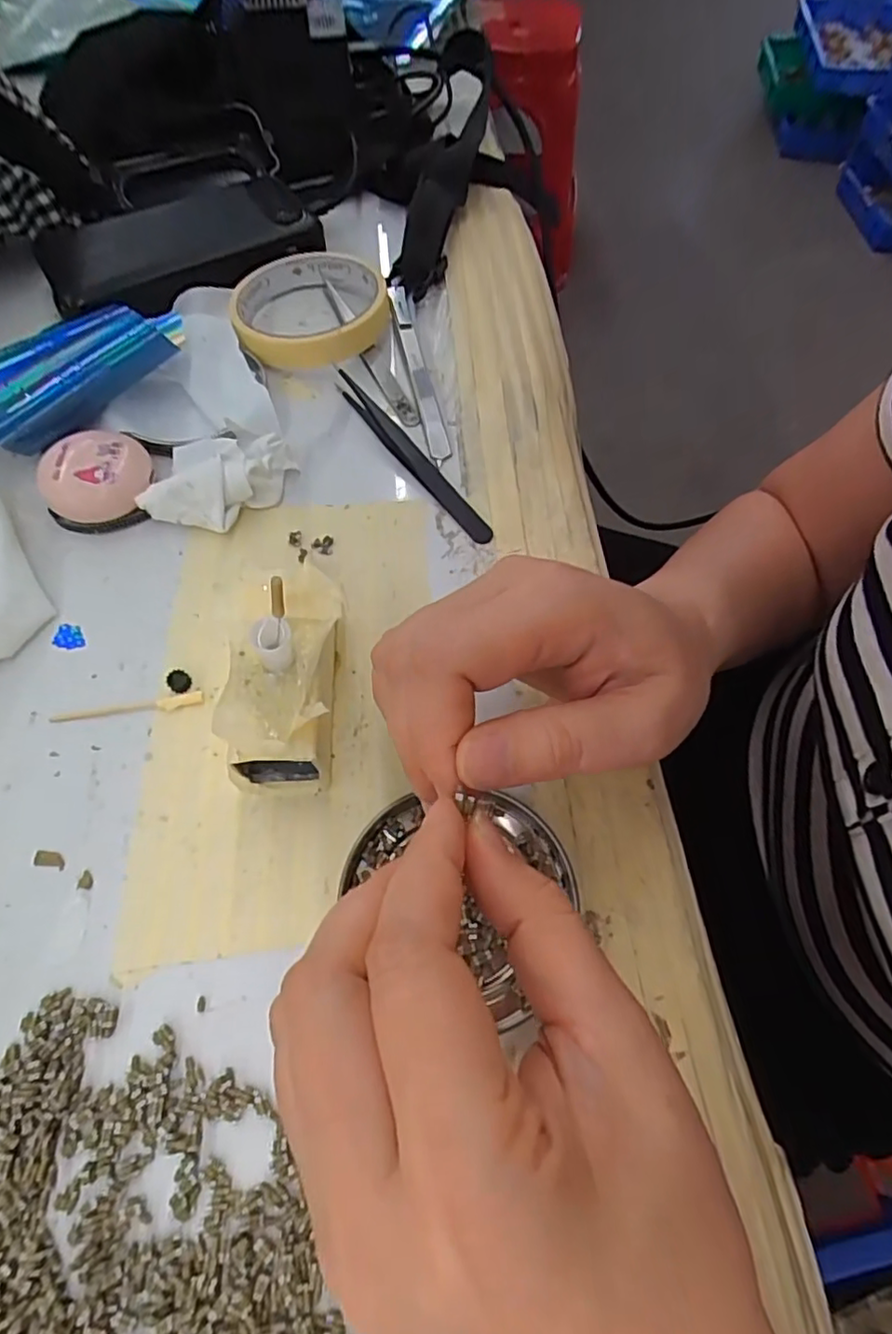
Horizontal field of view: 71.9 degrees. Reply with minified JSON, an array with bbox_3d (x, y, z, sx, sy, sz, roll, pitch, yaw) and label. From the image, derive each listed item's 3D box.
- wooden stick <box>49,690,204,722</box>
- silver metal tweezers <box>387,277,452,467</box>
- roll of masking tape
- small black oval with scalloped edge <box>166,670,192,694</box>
[{"bbox_3d":[-0.127,0.016,0.245,0.060,0.004,0.006,-7,63,-6],"label":"wooden stick"},{"bbox_3d":[-0.017,-0.170,0.338,0.012,0.010,0.145,-10,64,-7],"label":"silver metal tweezers"},{"bbox_3d":[-0.076,-0.205,0.347,0.083,0.020,0.085,1,63,-2],"label":"roll of masking tape"},{"bbox_3d":[-0.109,0.006,0.250,0.009,0.006,0.010,-40,71,-20],"label":"small black oval with scalloped edge"}]

